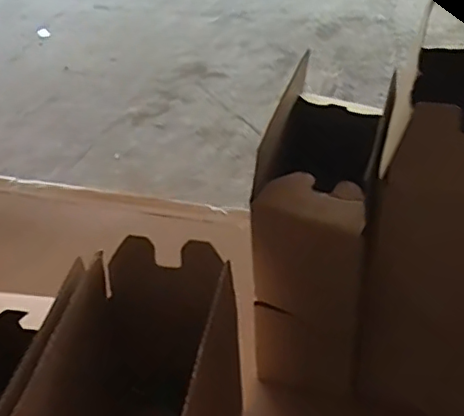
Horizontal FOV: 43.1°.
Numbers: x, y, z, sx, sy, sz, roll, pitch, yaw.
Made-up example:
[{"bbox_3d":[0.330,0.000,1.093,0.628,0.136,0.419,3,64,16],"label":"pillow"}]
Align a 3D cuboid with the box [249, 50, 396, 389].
[{"bbox_3d":[0.094,0.033,0.623,0.107,0.314,0.190,9,41,15],"label":"box"}]

